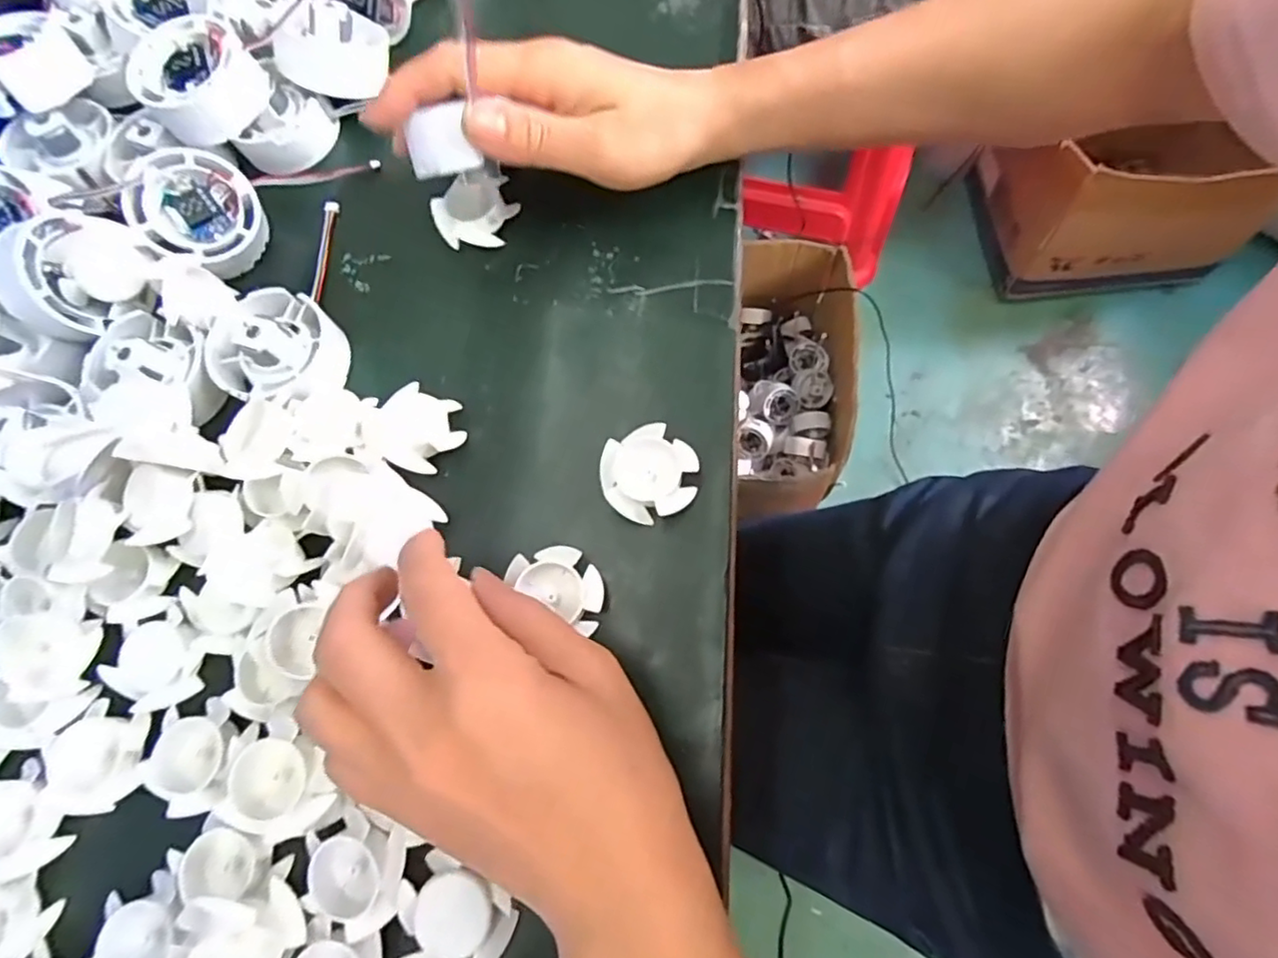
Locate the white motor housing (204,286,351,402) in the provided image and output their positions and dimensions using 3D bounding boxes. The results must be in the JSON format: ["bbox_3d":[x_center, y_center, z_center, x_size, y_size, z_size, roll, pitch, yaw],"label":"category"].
[{"bbox_3d":[-0.166,-0.060,0.287,0.058,0.032,0.055,-1,73,3],"label":"white motor housing"}]

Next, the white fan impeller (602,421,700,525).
[{"bbox_3d":[0.005,-0.002,0.266,0.040,0.013,0.038,-1,73,3],"label":"white fan impeller"}]

